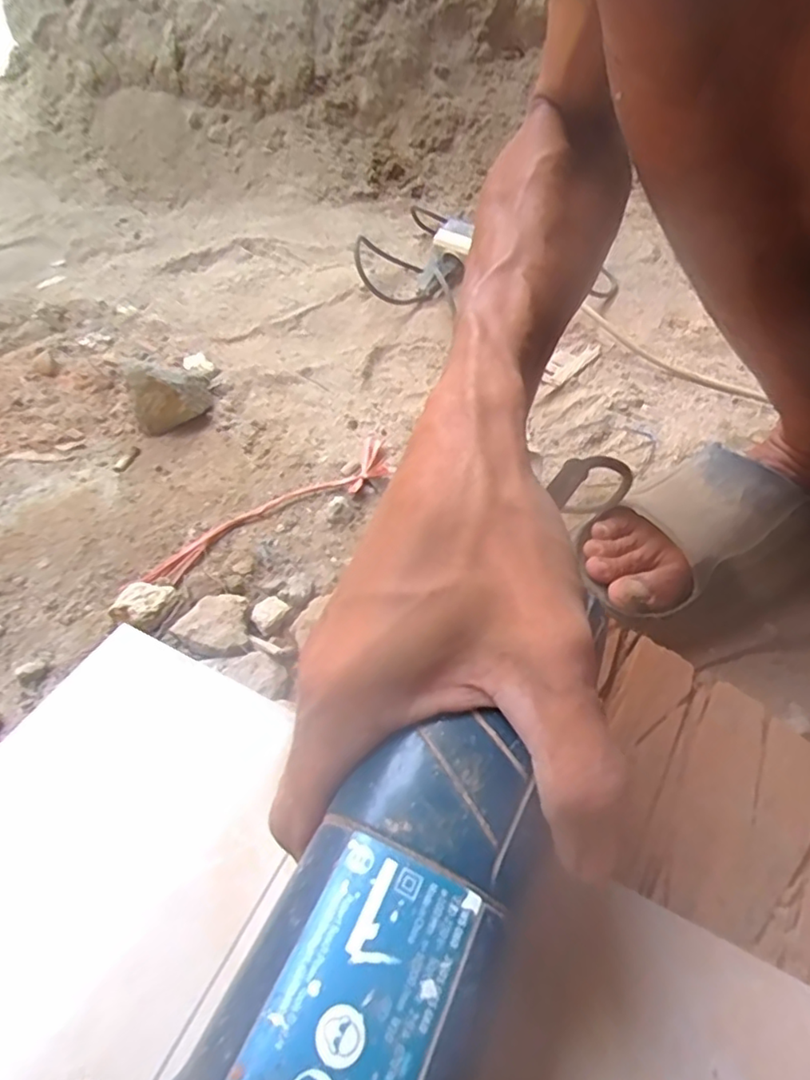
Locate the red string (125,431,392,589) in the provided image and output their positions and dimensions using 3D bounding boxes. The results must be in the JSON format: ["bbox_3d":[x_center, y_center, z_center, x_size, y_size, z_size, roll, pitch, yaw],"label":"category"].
[{"bbox_3d":[-0.107,-0.028,0.498,0.253,0.010,0.047,-32,56,-31],"label":"red string"}]

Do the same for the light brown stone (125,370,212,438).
[{"bbox_3d":[-0.223,-0.138,0.568,0.070,0.054,0.039,-14,49,-19],"label":"light brown stone"}]

